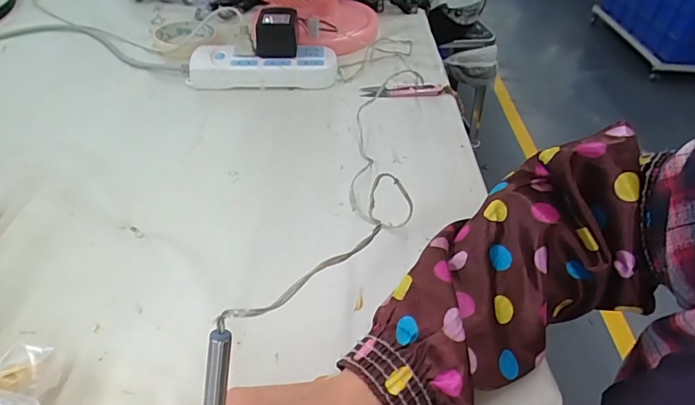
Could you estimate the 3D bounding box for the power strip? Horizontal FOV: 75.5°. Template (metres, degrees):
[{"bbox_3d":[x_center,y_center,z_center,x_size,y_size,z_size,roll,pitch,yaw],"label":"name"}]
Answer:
[{"bbox_3d":[-0.109,-0.178,0.590,0.192,0.034,0.076,3,42,-1],"label":"power strip"}]

